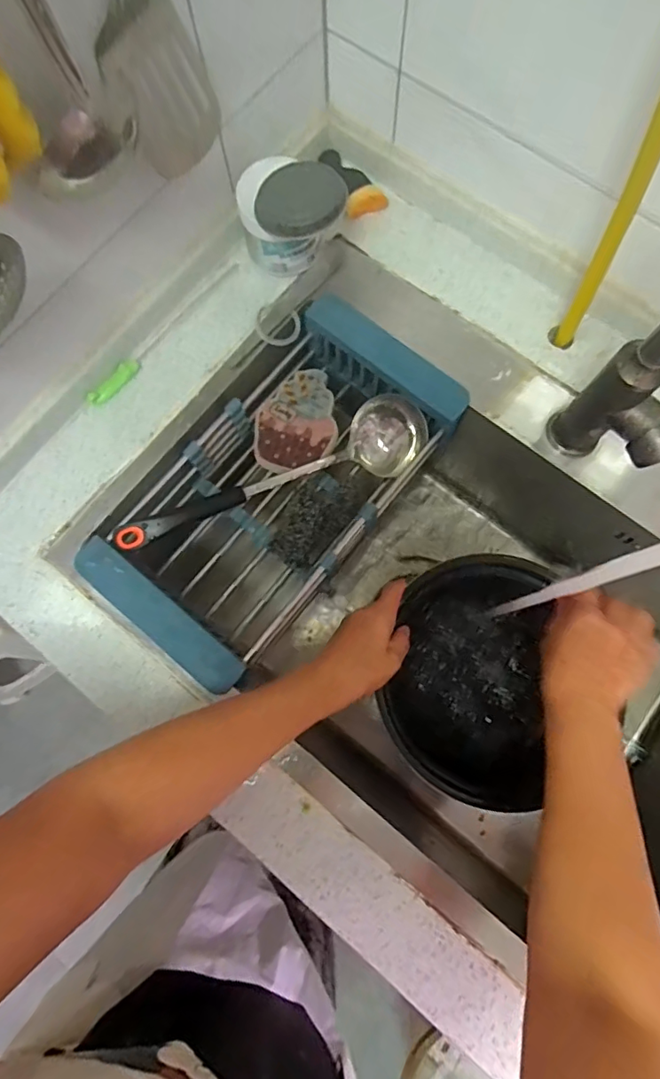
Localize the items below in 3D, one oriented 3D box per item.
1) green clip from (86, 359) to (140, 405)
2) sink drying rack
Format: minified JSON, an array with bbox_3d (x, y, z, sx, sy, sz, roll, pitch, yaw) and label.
[{"bbox_3d":[-0.217,-0.158,0.518,0.013,0.010,0.062,43,81,10],"label":"green clip"},{"bbox_3d":[-0.052,-0.051,0.535,0.188,0.096,0.373,38,82,9],"label":"sink drying rack"}]

